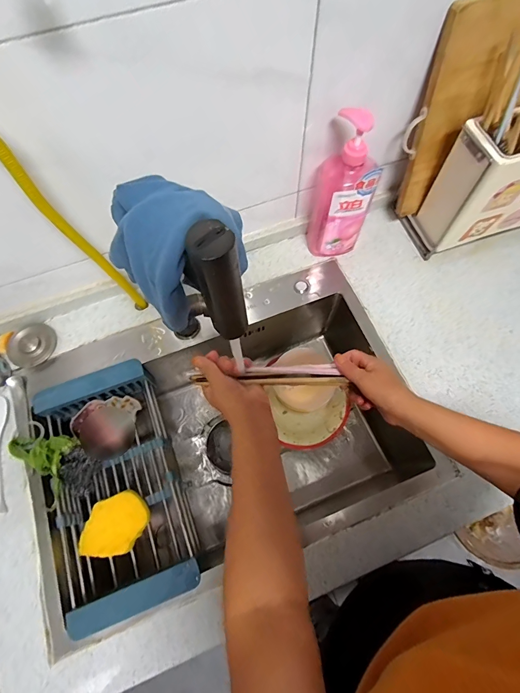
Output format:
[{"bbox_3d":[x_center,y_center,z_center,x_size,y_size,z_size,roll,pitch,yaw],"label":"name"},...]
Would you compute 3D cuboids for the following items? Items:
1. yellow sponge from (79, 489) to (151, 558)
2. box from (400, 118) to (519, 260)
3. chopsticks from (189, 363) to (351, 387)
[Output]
[{"bbox_3d":[-0.245,0.297,0.586,0.116,0.039,0.089,-32,71,-11],"label":"yellow sponge"},{"bbox_3d":[0.483,-0.306,0.641,0.350,0.239,0.108,-17,69,-6],"label":"box"},{"bbox_3d":[0.014,0.040,0.501,0.213,0.015,0.031,0,68,-7],"label":"chopsticks"}]

